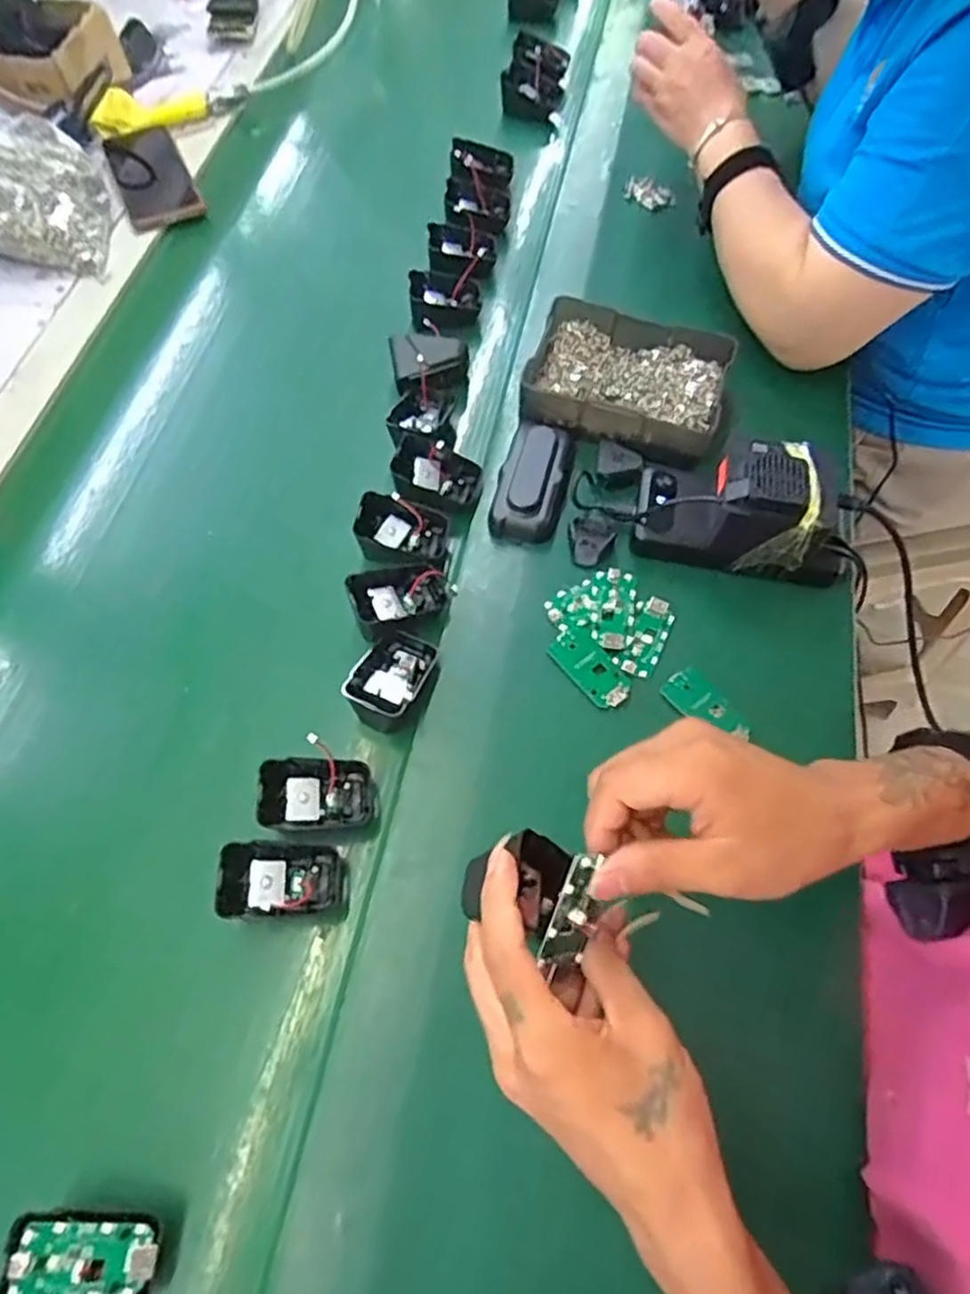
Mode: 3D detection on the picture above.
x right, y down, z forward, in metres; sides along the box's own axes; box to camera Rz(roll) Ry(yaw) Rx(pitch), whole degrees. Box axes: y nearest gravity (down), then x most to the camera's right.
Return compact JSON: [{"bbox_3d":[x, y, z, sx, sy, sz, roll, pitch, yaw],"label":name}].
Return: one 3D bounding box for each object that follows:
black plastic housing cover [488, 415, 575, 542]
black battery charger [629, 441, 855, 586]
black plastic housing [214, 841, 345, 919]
[{"bbox_3d":[0.039,-0.137,0.563,0.049,0.023,0.108,12,65,8],"label":"black plastic housing cover"},{"bbox_3d":[0.190,-0.107,0.513,0.152,0.066,0.072,10,65,7],"label":"black battery charger"},{"bbox_3d":[-0.121,0.139,0.427,0.075,0.020,0.044,8,66,-23],"label":"black plastic housing"}]

